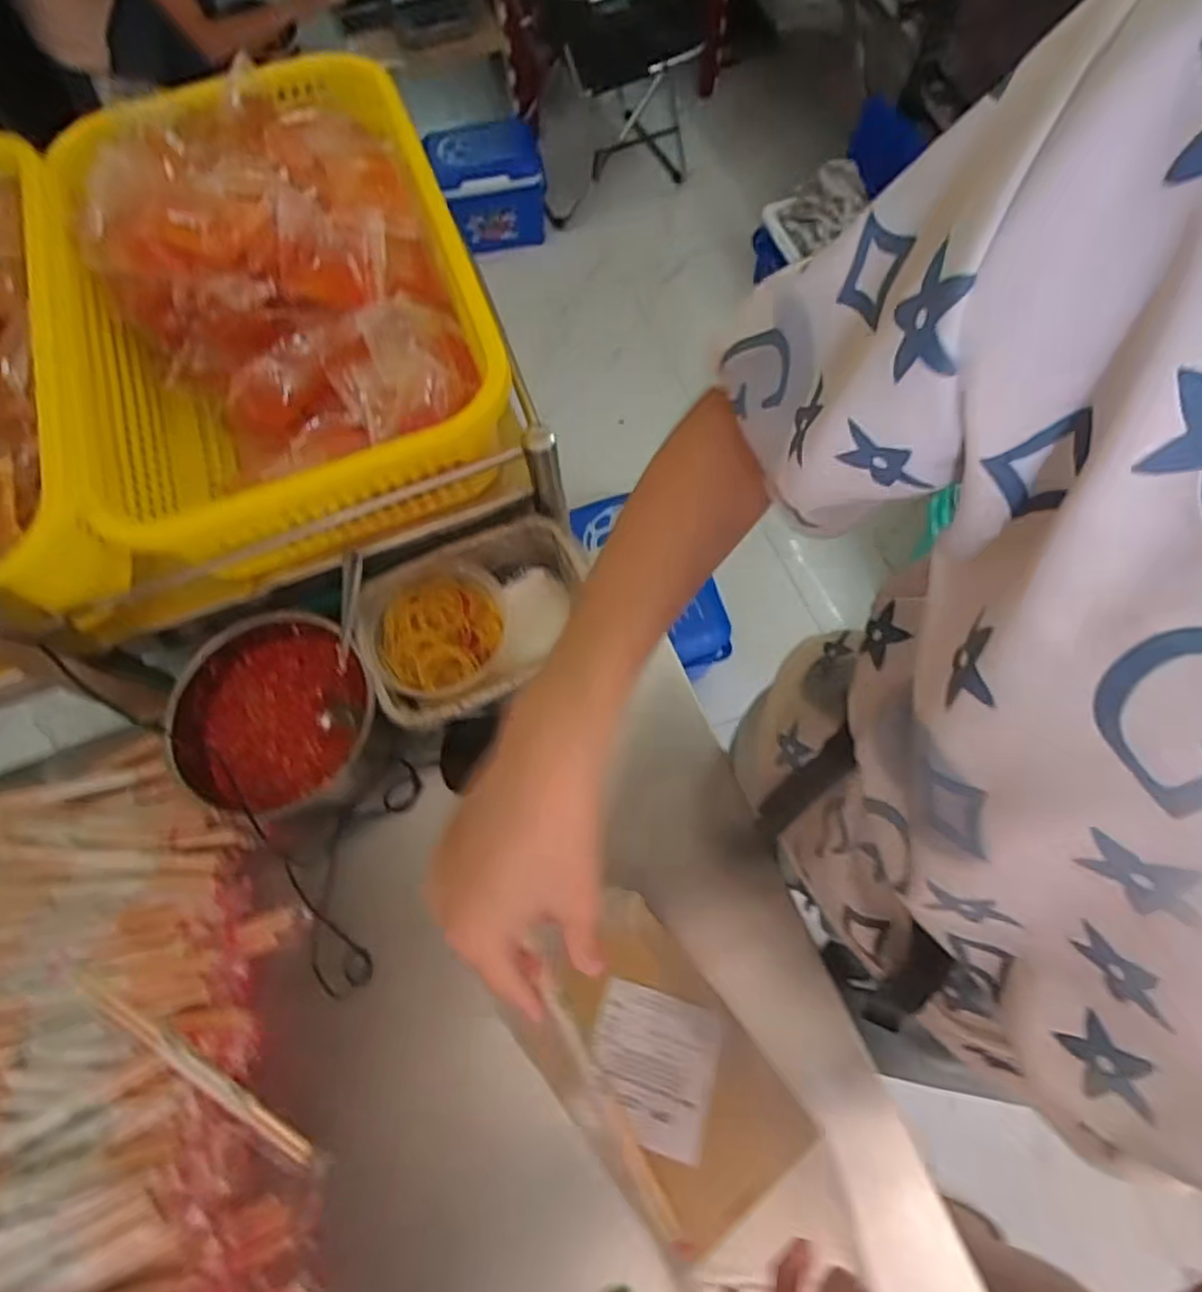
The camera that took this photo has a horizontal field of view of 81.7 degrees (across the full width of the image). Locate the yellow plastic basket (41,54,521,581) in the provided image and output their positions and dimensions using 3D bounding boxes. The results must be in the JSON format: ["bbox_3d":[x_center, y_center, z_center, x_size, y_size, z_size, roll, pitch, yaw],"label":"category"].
[{"bbox_3d":[-0.261,-0.283,0.571,0.278,0.115,0.437,-18,69,-5],"label":"yellow plastic basket"}]

